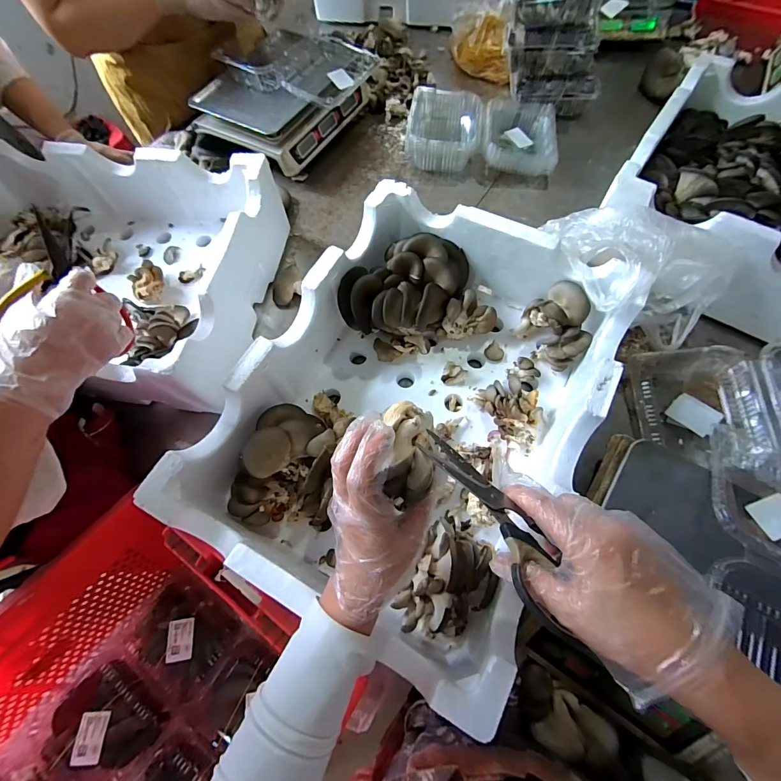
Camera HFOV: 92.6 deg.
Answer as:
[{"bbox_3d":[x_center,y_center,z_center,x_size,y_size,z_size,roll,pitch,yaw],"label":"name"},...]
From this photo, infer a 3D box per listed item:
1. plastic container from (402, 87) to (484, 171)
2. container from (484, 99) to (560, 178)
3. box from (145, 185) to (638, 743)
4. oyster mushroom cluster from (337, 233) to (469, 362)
[{"bbox_3d":[0.122,-0.592,0.847,0.165,0.066,0.192,2,67,3],"label":"plastic container"},{"bbox_3d":[0.290,-0.580,0.843,0.159,0.058,0.208,8,67,6],"label":"container"},{"bbox_3d":[0.038,0.012,0.522,0.403,0.146,0.548,26,70,13],"label":"box"},{"bbox_3d":[0.024,-0.161,0.607,0.159,0.091,0.207,27,70,13],"label":"oyster mushroom cluster"}]

